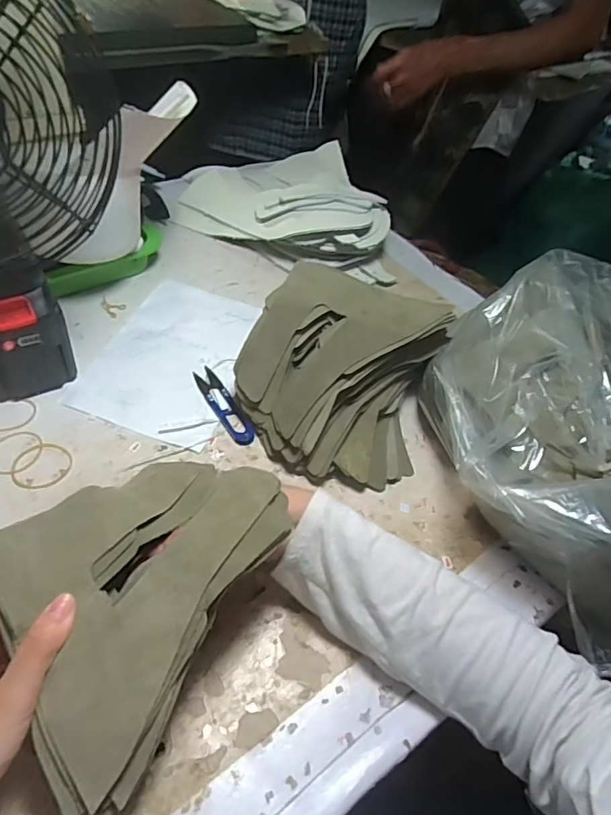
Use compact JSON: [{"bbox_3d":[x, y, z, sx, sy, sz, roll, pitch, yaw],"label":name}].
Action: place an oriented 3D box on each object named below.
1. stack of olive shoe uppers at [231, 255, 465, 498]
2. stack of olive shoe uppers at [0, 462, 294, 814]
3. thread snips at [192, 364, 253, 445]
[{"bbox_3d":[0.029,-0.028,0.487,0.169,0.107,0.159,18,50,7],"label":"stack of olive shoe uppers"},{"bbox_3d":[-0.103,0.105,0.319,0.124,0.068,0.183,29,52,19],"label":"stack of olive shoe uppers"},{"bbox_3d":[-0.079,-0.003,0.518,0.024,0.005,0.103,-23,57,-25],"label":"thread snips"}]

